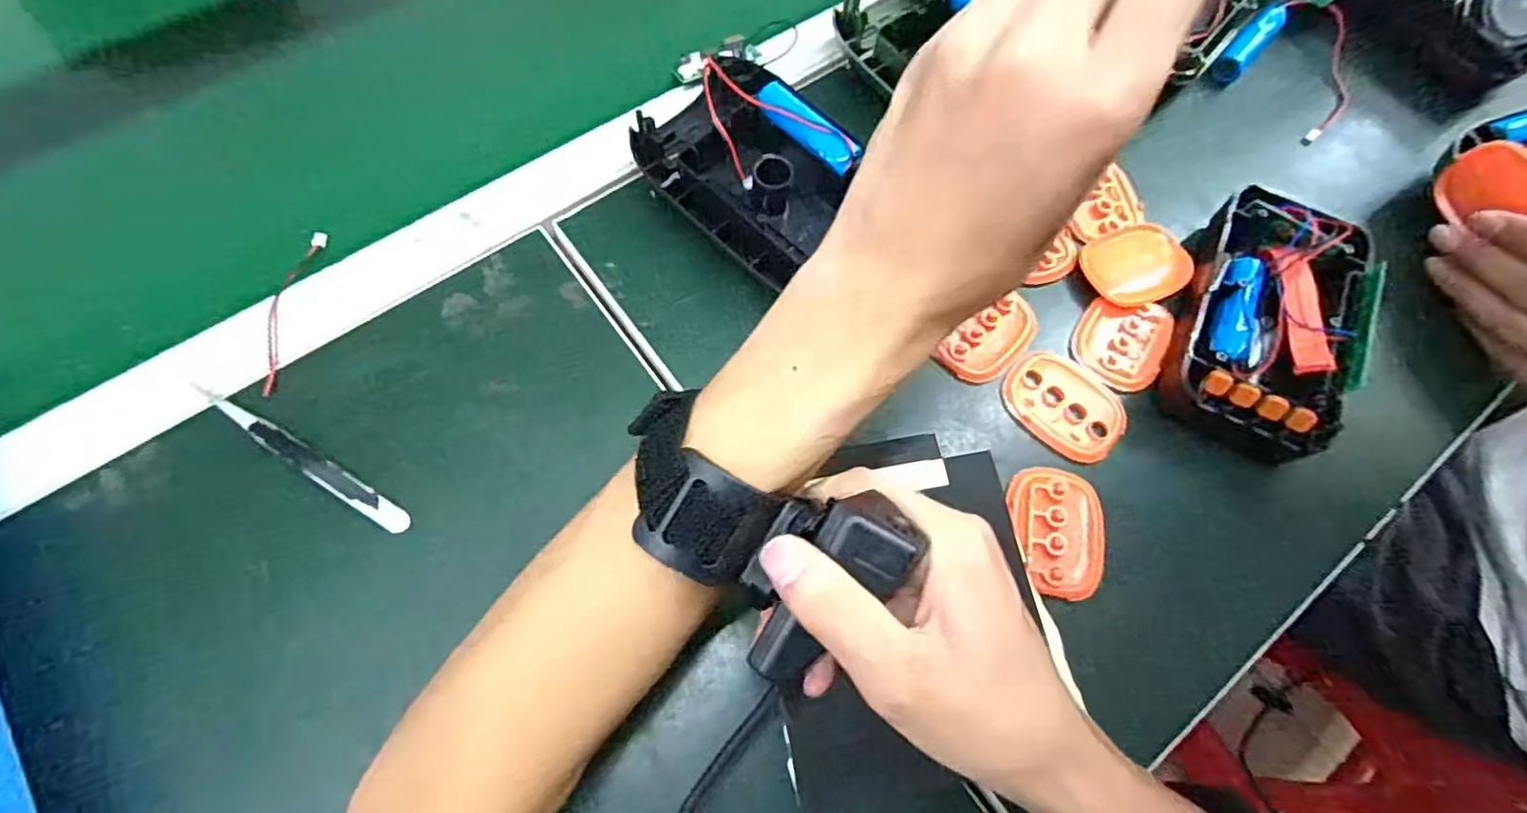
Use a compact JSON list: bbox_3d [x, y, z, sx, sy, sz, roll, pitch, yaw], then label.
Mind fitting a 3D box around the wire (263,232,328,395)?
[{"bbox_3d":[-0.253,-0.052,0.362,0.015,0.004,0.101,2,69,-2],"label":"wire"}]

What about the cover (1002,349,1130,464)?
[{"bbox_3d":[0.158,-0.002,0.361,0.065,0.007,0.049,42,73,12],"label":"cover"}]

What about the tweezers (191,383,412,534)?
[{"bbox_3d":[-0.220,0.024,0.327,0.122,0.008,0.012,30,70,8],"label":"tweezers"}]

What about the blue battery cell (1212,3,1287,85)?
[{"bbox_3d":[0.329,-0.246,0.461,0.017,0.018,0.071,41,73,12],"label":"blue battery cell"}]

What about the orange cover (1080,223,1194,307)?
[{"bbox_3d":[0.211,-0.081,0.389,0.060,0.006,0.045,-20,71,-10],"label":"orange cover"}]

